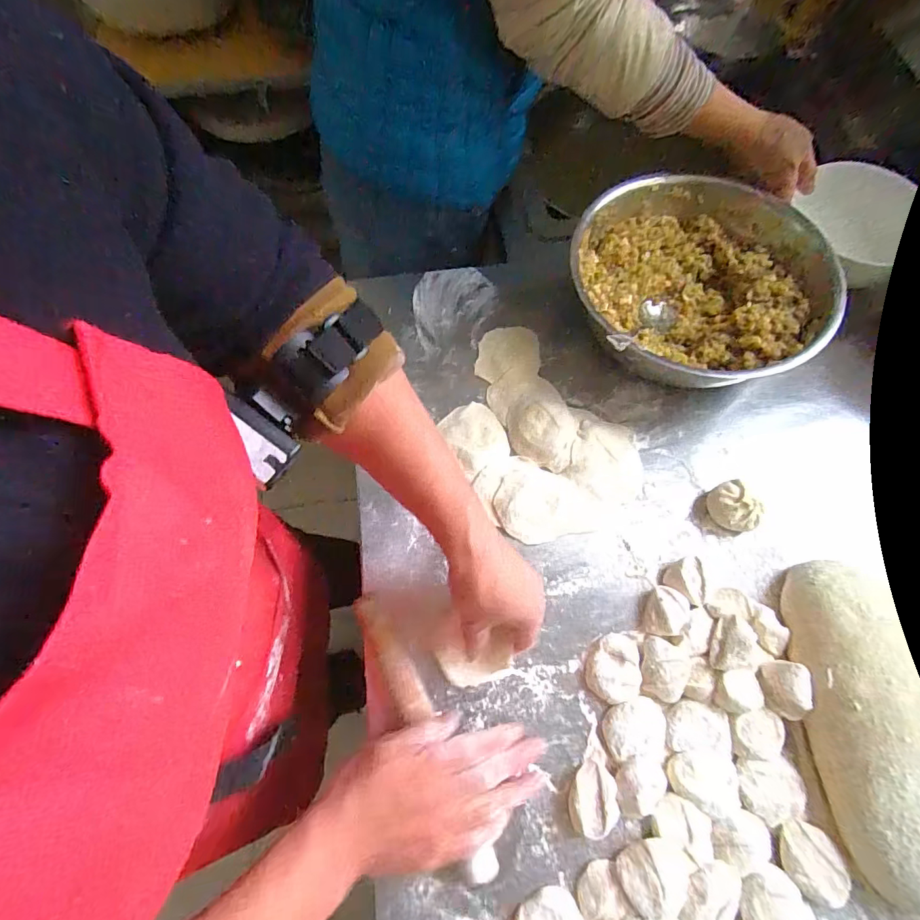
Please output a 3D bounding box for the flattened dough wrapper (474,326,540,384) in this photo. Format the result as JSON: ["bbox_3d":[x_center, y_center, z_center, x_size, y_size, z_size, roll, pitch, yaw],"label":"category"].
[{"bbox_3d":[0.053,-0.120,0.536,0.071,0.004,0.071,-1,66,1],"label":"flattened dough wrapper"}]

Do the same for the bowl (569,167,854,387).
[{"bbox_3d":[0.249,-0.182,0.514,0.238,0.087,0.249,0,66,1],"label":"bowl"}]

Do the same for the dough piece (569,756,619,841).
[{"bbox_3d":[0.103,0.260,0.367,0.032,0.016,0.049,17,68,9],"label":"dough piece"}]

